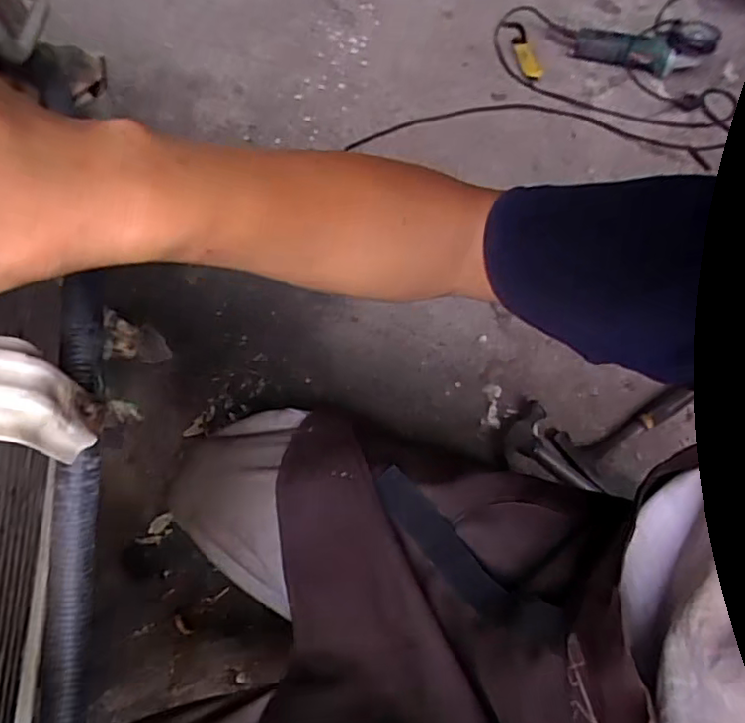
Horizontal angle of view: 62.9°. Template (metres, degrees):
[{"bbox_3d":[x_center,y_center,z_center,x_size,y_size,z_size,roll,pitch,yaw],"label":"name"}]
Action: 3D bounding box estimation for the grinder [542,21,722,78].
[{"bbox_3d":[0.534,-0.673,1.264,0.324,0.077,0.087,18,63,10],"label":"grinder"}]

